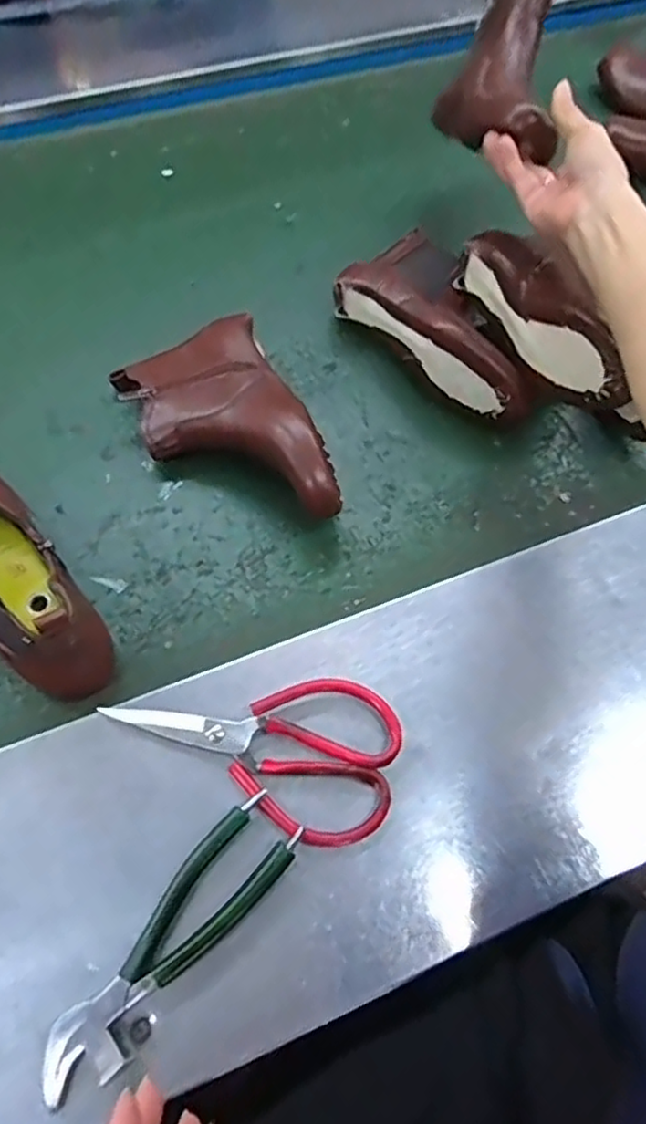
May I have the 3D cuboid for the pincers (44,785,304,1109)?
[{"bbox_3d":[-0.092,0.228,0.398,0.049,0.024,0.190,39,67,17],"label":"pincers"}]

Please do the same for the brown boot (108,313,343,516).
[{"bbox_3d":[-0.089,-0.110,0.574,0.138,0.068,0.209,-19,64,-12],"label":"brown boot"}]

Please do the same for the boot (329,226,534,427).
[{"bbox_3d":[0.122,-0.221,0.639,0.117,0.070,0.222,-37,69,-20],"label":"boot"}]

